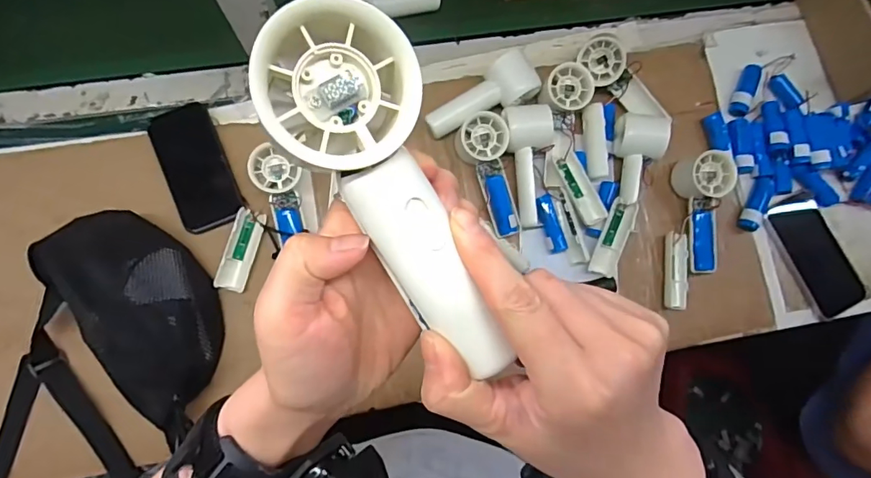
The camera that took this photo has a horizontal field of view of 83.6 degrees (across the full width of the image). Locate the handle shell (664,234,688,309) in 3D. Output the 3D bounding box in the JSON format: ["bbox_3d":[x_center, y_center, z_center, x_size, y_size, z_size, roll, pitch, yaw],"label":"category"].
[{"bbox_3d":[0.306,0.041,0.621,0.026,0.015,0.095,5,82,-5],"label":"handle shell"}]

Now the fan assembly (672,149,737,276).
[{"bbox_3d":[0.340,-0.034,0.613,0.049,0.045,0.148,-1,82,-5],"label":"fan assembly"}]

